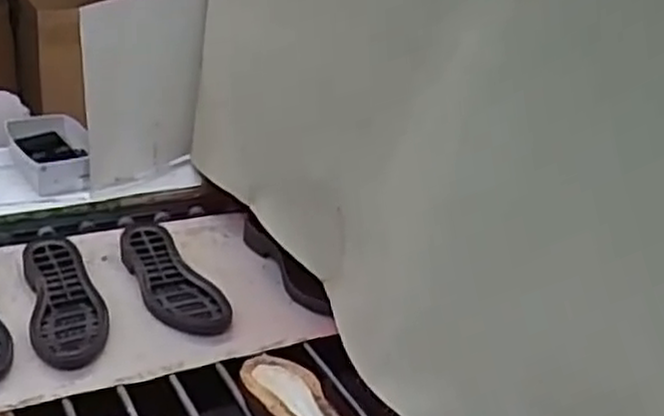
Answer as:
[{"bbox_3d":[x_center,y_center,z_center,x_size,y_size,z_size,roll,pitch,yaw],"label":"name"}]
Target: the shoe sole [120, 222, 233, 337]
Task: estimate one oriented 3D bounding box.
[{"bbox_3d":[-0.218,0.092,1.013,0.087,0.040,0.246,-10,32,-31],"label":"shoe sole"}]

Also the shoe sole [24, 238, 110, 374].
[{"bbox_3d":[-0.337,0.110,0.949,0.089,0.034,0.255,-5,30,-23],"label":"shoe sole"}]

